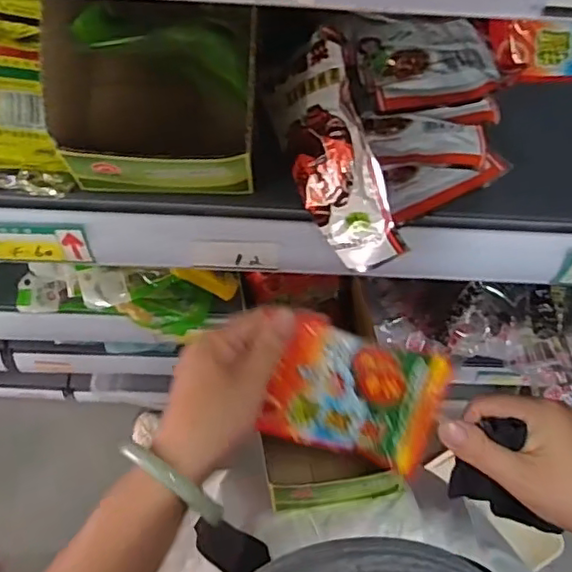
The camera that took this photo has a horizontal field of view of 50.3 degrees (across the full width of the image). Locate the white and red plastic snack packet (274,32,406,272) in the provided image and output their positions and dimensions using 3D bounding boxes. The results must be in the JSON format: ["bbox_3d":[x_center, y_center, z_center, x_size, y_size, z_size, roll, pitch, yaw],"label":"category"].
[{"bbox_3d":[0.028,-0.074,0.359,0.023,0.064,0.129,-21,93,-45],"label":"white and red plastic snack packet"}]

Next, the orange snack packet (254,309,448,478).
[{"bbox_3d":[0.050,0.078,0.433,0.115,0.015,0.091,18,104,-5],"label":"orange snack packet"}]

